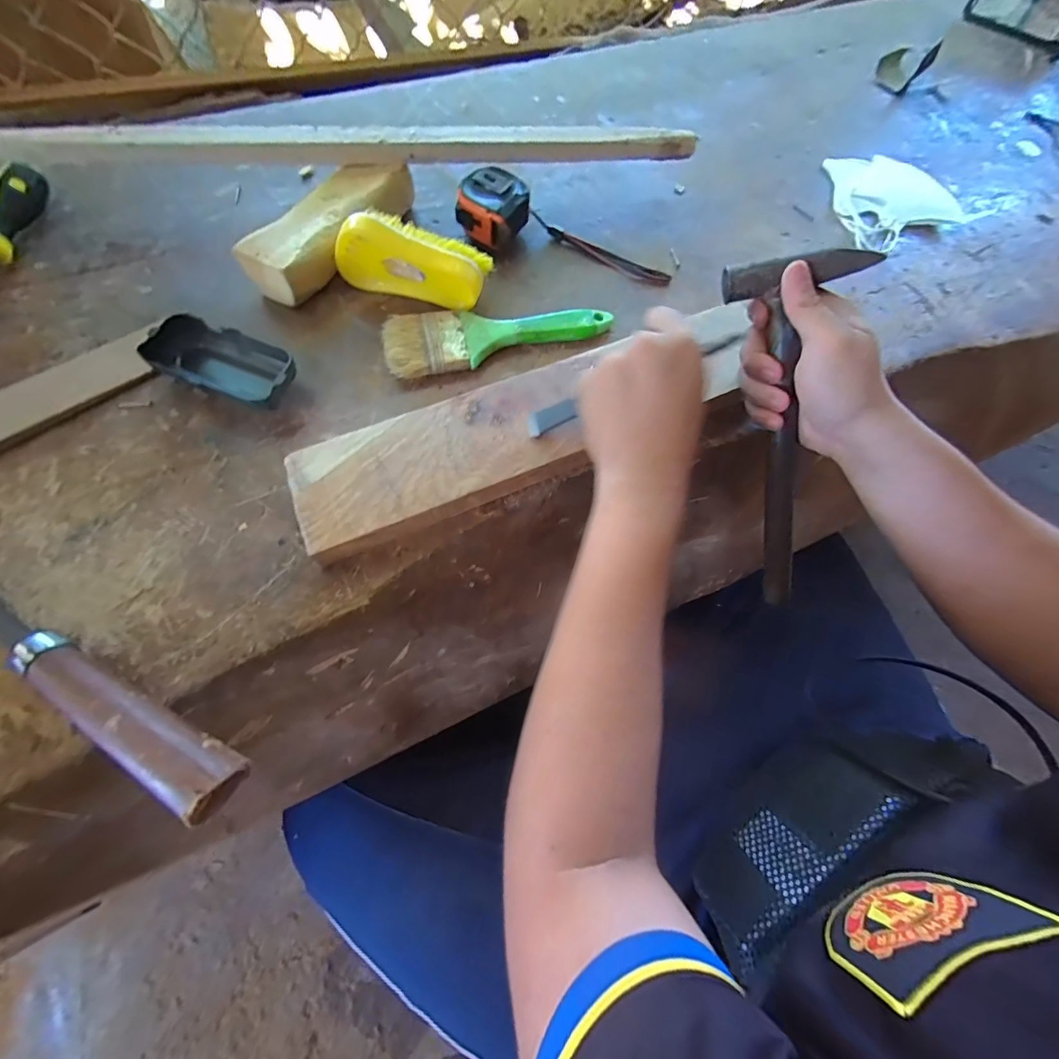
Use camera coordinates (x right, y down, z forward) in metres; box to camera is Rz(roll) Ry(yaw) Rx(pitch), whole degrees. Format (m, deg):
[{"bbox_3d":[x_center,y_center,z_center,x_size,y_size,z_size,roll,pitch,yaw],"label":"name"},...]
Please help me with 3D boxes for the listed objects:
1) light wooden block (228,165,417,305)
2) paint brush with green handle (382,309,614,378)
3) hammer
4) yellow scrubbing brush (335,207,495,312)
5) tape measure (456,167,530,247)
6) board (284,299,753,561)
[{"bbox_3d":[-0.174,-0.277,0.411,0.055,0.043,0.178,32,70,10],"label":"light wooden block"},{"bbox_3d":[-0.026,-0.171,0.394,0.196,0.013,0.060,-10,68,-7],"label":"paint brush with green handle"},{"bbox_3d":[0.197,-0.065,0.338,0.087,0.033,0.252,-9,105,-6],"label":"hammer"},{"bbox_3d":[-0.100,-0.237,0.387,0.124,0.055,0.040,15,68,3],"label":"yellow scrubbing brush"},{"bbox_3d":[-0.031,-0.309,0.432,0.053,0.046,0.062,35,70,11],"label":"tape measure"},{"bbox_3d":[0.008,-0.085,0.347,0.366,0.033,0.088,-25,71,-11],"label":"board"}]

